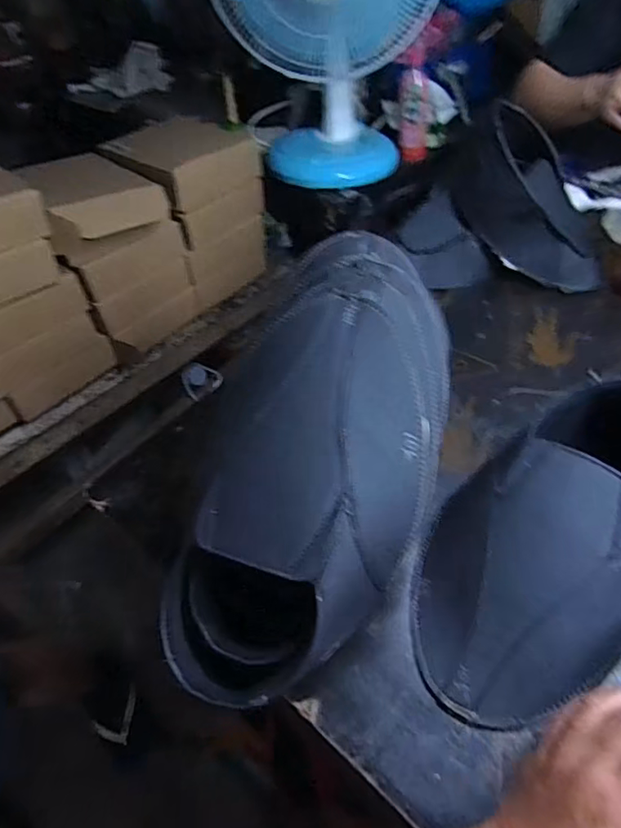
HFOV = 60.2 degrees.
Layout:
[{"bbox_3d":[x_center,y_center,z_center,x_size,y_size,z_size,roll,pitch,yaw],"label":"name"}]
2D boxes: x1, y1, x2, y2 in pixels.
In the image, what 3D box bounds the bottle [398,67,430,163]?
[{"bbox_3d":[0.222,-0.641,1.152,0.066,0.168,0.055,4,48,10],"label":"bottle"}]

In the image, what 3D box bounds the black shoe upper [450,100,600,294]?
[{"bbox_3d":[0.285,-0.269,0.700,0.117,0.259,0.084,-42,11,-27],"label":"black shoe upper"}]

